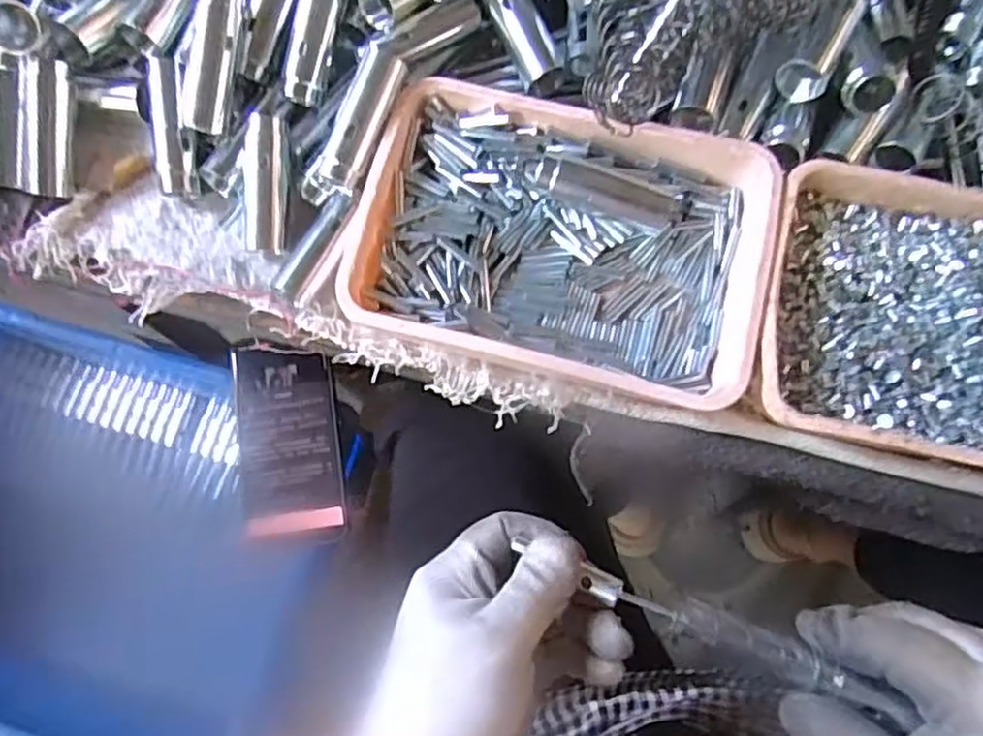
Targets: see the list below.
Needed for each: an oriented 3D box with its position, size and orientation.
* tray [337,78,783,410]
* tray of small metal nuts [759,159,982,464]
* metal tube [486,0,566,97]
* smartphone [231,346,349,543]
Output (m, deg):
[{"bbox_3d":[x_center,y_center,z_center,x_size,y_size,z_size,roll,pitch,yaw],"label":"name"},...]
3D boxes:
[{"bbox_3d":[0.035,-0.064,0.359,0.198,0.037,0.132,14,77,4],"label":"tray"},{"bbox_3d":[0.233,-0.021,0.341,0.200,0.034,0.137,9,77,3],"label":"tray of small metal nuts"},{"bbox_3d":[0.017,-0.184,0.383,0.023,0.018,0.071,-22,77,-4],"label":"metal tube"},{"bbox_3d":[-0.150,0.055,0.526,0.074,0.012,0.146,-9,76,-1],"label":"smartphone"}]

